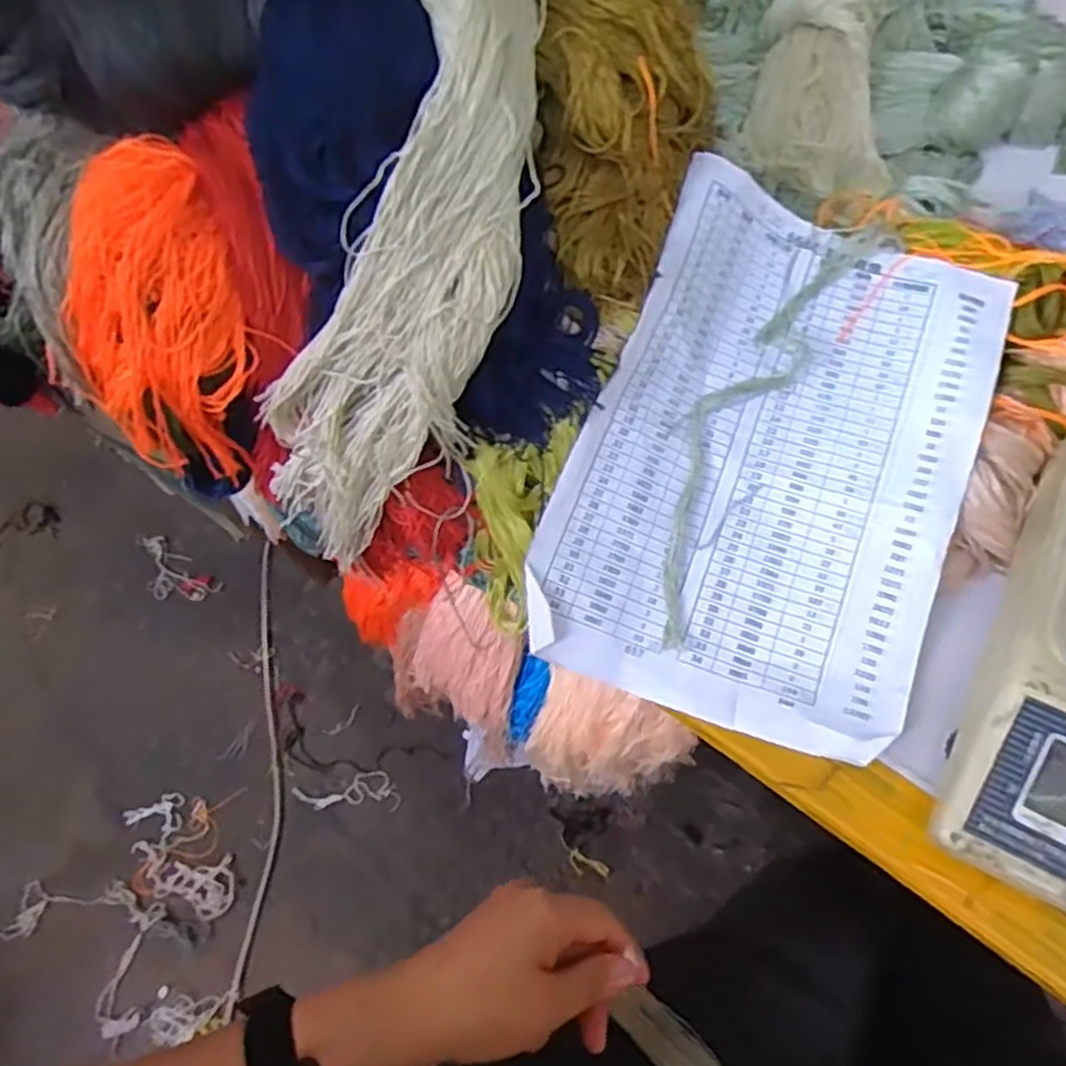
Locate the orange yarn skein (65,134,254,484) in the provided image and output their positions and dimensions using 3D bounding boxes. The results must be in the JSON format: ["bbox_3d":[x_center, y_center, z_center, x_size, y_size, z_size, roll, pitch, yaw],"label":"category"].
[{"bbox_3d":[-0.191,-0.107,0.411,0.100,0.134,0.096,-38,66,-17],"label":"orange yarn skein"}]

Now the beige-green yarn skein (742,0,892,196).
[{"bbox_3d":[0.211,-0.330,0.576,0.100,0.048,0.226,8,76,7],"label":"beige-green yarn skein"}]

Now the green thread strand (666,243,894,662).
[{"bbox_3d":[0.117,-0.065,0.438,0.053,0.011,0.264,27,81,16],"label":"green thread strand"}]

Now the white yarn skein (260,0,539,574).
[{"bbox_3d":[-0.080,-0.197,0.373,0.154,0.065,0.428,3,100,5],"label":"white yarn skein"}]

